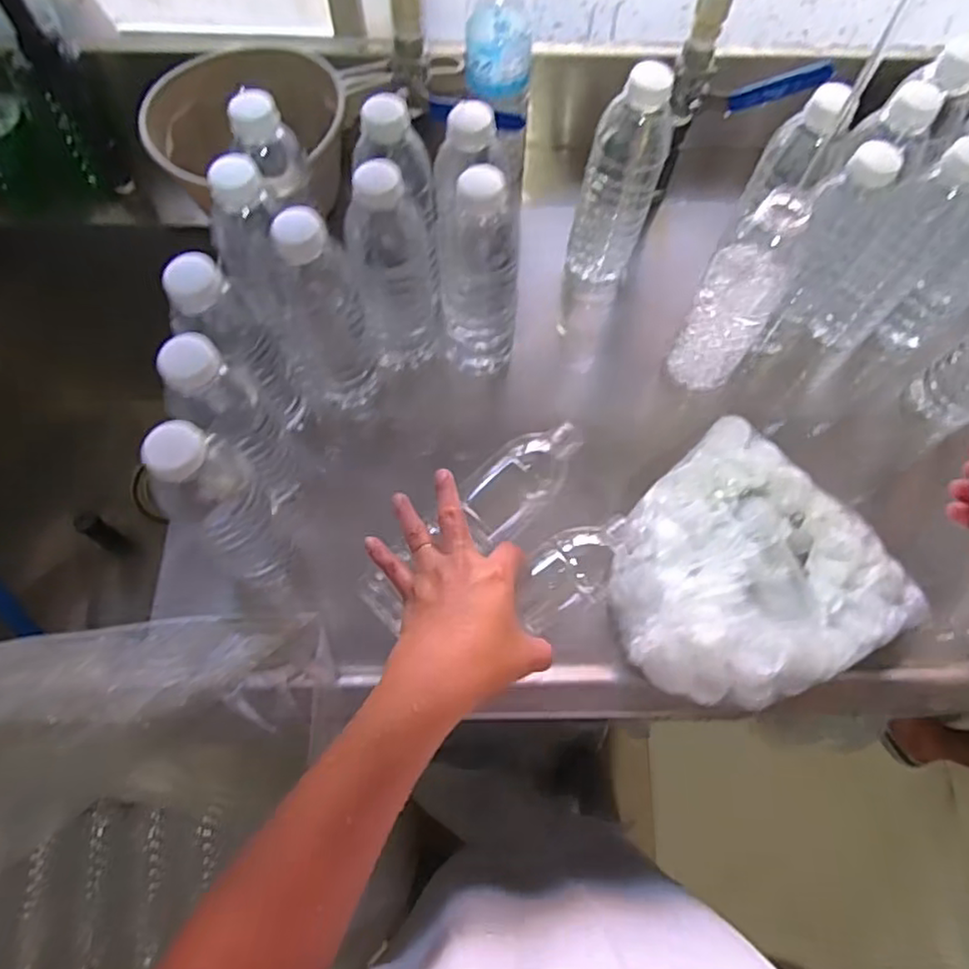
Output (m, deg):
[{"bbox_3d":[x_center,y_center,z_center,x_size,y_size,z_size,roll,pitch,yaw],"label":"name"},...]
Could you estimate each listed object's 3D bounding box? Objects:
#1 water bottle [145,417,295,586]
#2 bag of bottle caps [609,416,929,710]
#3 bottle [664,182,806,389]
[{"bbox_3d":[-0.172,0.021,0.453,0.052,0.202,0.058,40,71,14],"label":"water bottle"},{"bbox_3d":[0.210,0.071,0.507,0.223,0.068,0.211,-40,74,-17],"label":"bag of bottle caps"},{"bbox_3d":[0.202,-0.148,0.522,0.060,0.189,0.052,29,69,10],"label":"bottle"}]

